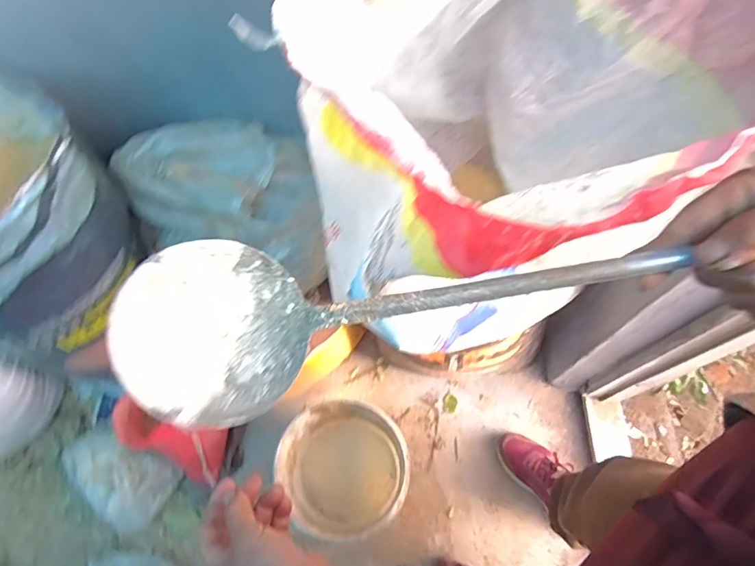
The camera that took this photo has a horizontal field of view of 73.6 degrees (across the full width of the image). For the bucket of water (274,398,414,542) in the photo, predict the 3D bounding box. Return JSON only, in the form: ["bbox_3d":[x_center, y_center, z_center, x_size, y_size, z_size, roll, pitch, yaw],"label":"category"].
[{"bbox_3d":[-0.066,0.404,1.100,0.260,0.244,0.250,-1,68,2],"label":"bucket of water"}]

